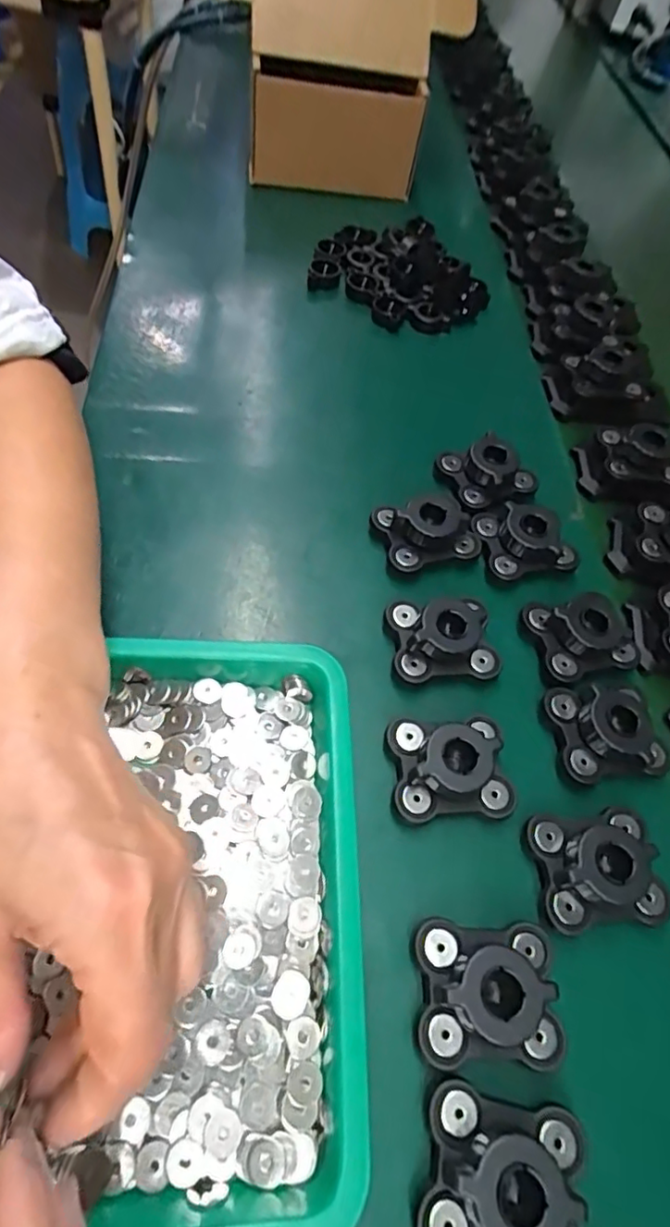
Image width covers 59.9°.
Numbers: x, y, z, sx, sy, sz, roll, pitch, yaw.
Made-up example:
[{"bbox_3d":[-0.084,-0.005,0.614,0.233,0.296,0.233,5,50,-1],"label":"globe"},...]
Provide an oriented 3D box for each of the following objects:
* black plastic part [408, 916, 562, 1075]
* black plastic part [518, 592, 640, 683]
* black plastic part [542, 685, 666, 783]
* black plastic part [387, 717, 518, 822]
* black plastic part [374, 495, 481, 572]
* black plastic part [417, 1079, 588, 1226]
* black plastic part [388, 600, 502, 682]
[{"bbox_3d":[0.063,0.153,0.235,0.057,0.028,0.048,2,58,1],"label":"black plastic part"},{"bbox_3d":[0.140,0.009,0.328,0.053,0.021,0.045,-15,59,-10],"label":"black plastic part"},{"bbox_3d":[0.141,0.058,0.300,0.053,0.026,0.047,-6,58,-5],"label":"black plastic part"},{"bbox_3d":[0.056,0.074,0.282,0.056,0.030,0.047,-3,58,-3],"label":"black plastic part"},{"bbox_3d":[0.057,-0.053,0.351,0.057,0.026,0.041,-15,59,-10],"label":"black plastic part"},{"bbox_3d":[0.061,0.201,0.204,0.056,0.021,0.048,11,58,6],"label":"black plastic part"},{"bbox_3d":[0.059,0.012,0.318,0.056,0.028,0.045,-4,58,-4],"label":"black plastic part"}]

